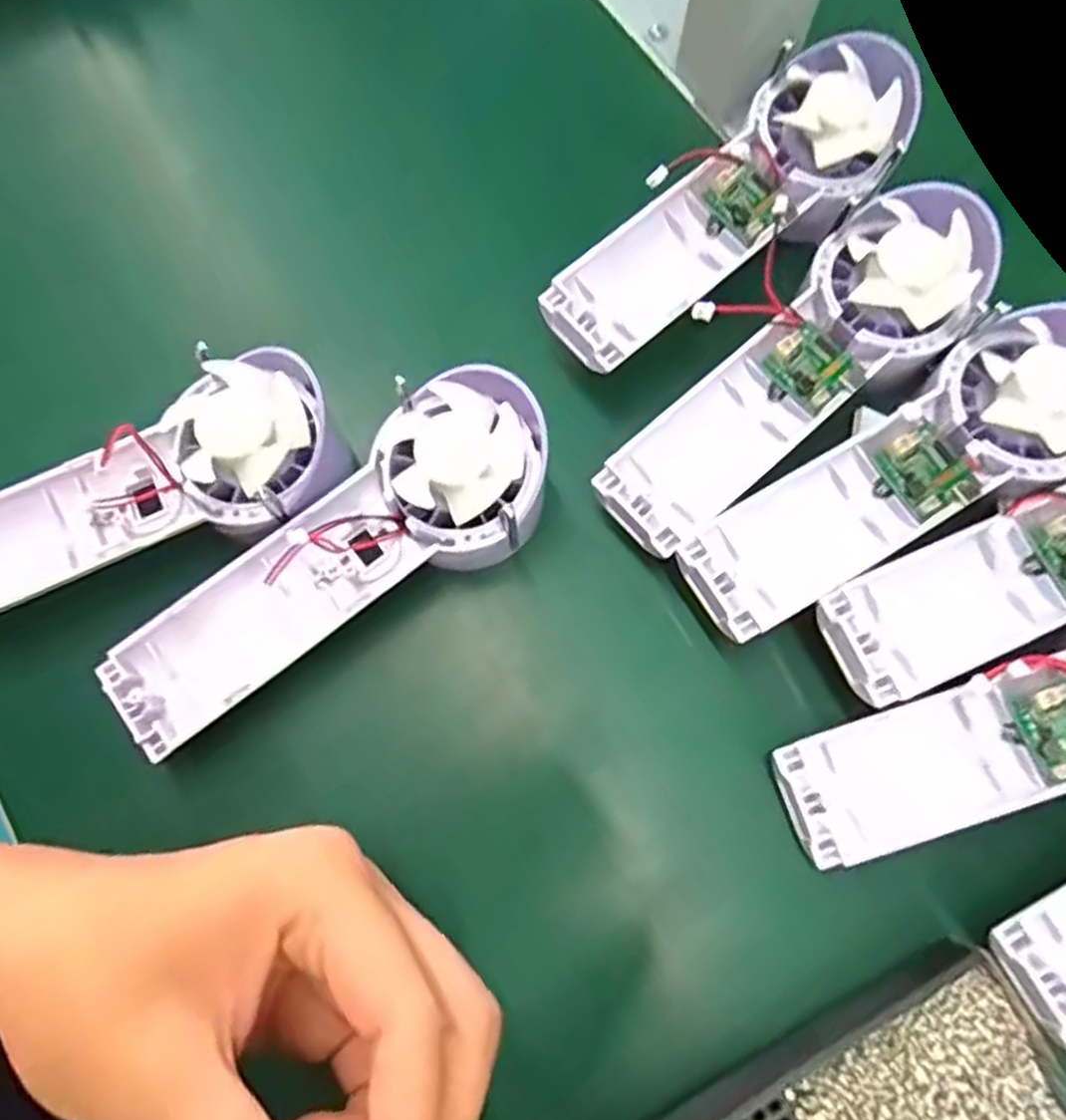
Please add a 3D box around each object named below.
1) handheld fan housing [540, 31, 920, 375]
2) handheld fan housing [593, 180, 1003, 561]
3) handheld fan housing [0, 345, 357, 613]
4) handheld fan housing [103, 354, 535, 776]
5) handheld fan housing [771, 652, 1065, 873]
[{"bbox_3d":[0.083,-0.141,0.303,0.057,0.028,0.173,43,78,12],"label":"handheld fan housing"},{"bbox_3d":[0.102,-0.069,0.290,0.174,0.035,0.058,-43,77,-11],"label":"handheld fan housing"},{"bbox_3d":[-0.150,-0.016,0.273,0.167,0.031,0.059,-30,75,-8],"label":"handheld fan housing"},{"bbox_3d":[-0.073,-0.003,0.276,0.175,0.045,0.063,-33,76,-9],"label":"handheld fan housing"},{"bbox_3d":[0.170,0.052,0.257,0.173,0.046,0.060,-14,74,-3],"label":"handheld fan housing"}]

